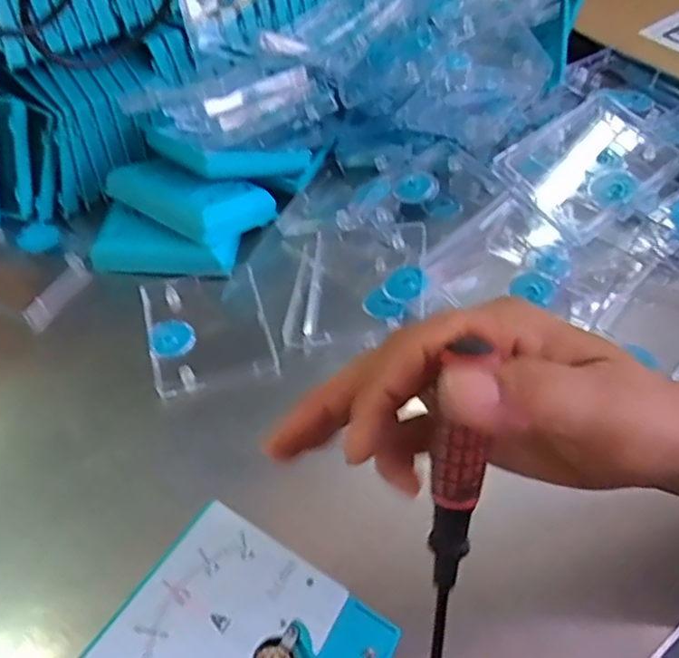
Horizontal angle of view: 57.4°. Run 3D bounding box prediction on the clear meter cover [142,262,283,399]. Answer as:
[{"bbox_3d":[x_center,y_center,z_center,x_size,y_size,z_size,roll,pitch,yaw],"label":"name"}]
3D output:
[{"bbox_3d":[-0.099,0.000,0.467,0.084,0.017,0.100,-15,52,-9],"label":"clear meter cover"}]

